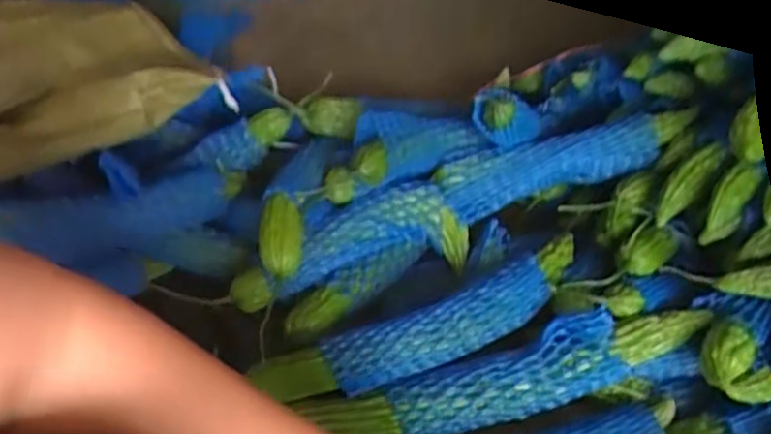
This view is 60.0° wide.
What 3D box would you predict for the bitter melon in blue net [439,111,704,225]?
[{"bbox_3d":[0.198,-0.060,0.748,0.275,0.050,0.066,-15,46,6],"label":"bitter melon in blue net"}]

